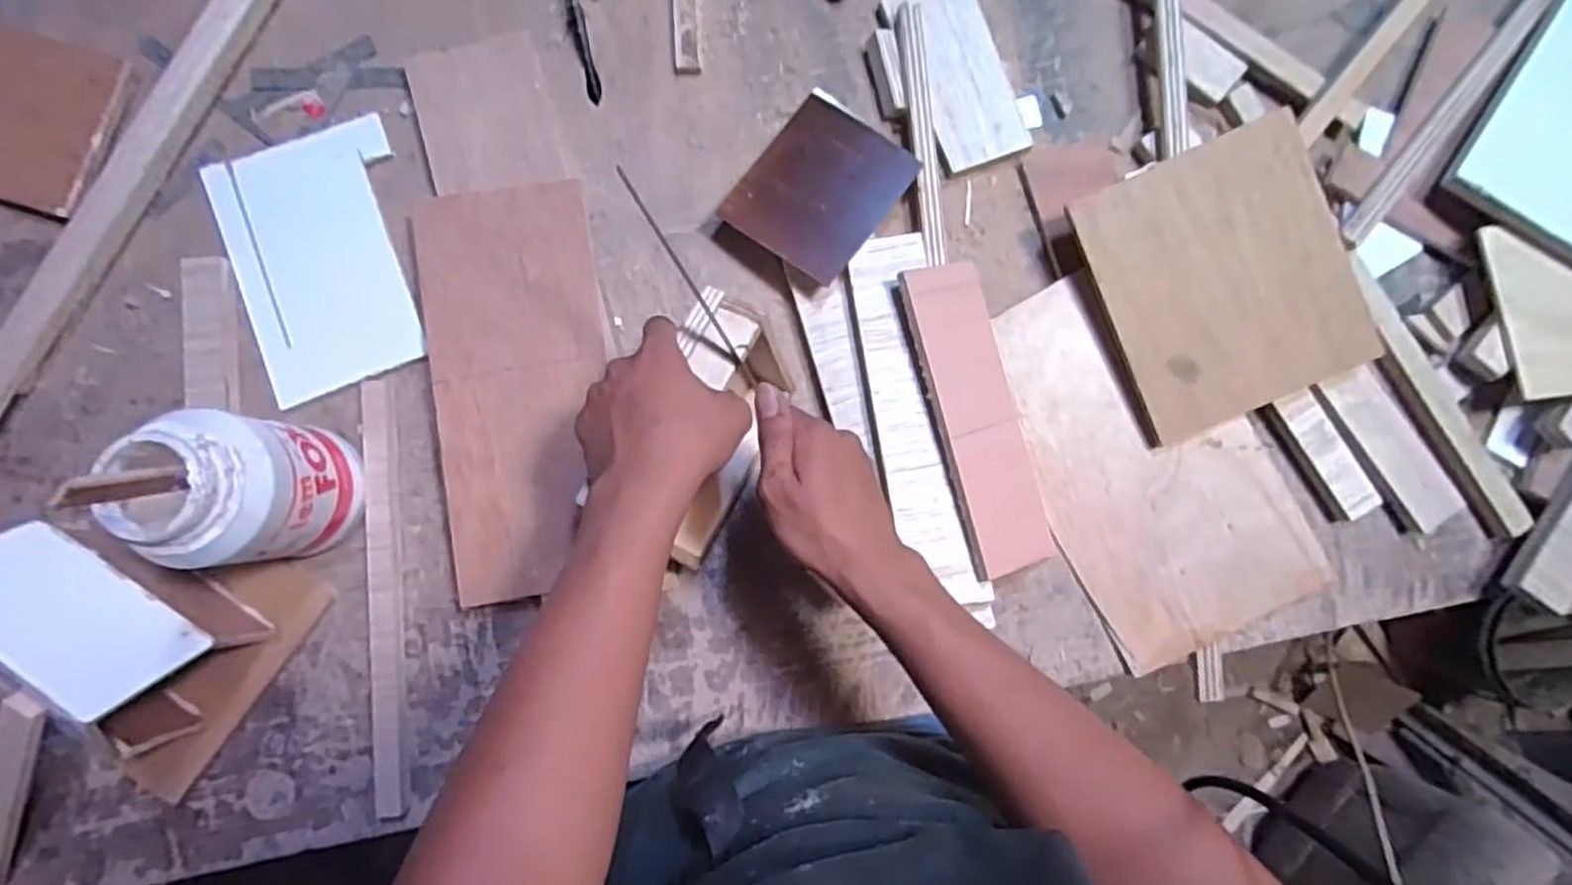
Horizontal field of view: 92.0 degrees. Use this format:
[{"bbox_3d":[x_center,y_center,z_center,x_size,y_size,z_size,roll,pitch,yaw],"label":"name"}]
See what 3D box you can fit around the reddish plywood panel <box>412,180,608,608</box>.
[{"bbox_3d":[-0.199,-0.042,0.568,0.130,0.009,0.300,-9,85,-1],"label":"reddish plywood panel"}]

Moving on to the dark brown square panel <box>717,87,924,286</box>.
[{"bbox_3d":[0.028,-0.198,0.585,0.107,0.007,0.132,35,78,7],"label":"dark brown square panel"}]

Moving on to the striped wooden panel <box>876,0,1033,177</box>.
[{"bbox_3d":[0.138,-0.298,0.612,0.075,0.016,0.153,-21,87,-3],"label":"striped wooden panel"}]

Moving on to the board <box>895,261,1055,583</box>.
[{"bbox_3d":[0.147,-0.020,0.572,0.078,0.012,0.232,-15,89,-33],"label":"board"}]

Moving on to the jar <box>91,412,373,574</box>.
[{"bbox_3d":[-0.353,0.031,0.505,0.081,0.163,0.093,8,85,0],"label":"jar"}]

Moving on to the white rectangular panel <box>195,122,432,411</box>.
[{"bbox_3d":[-0.359,-0.144,0.594,0.135,0.009,0.193,-21,87,-3],"label":"white rectangular panel"}]

